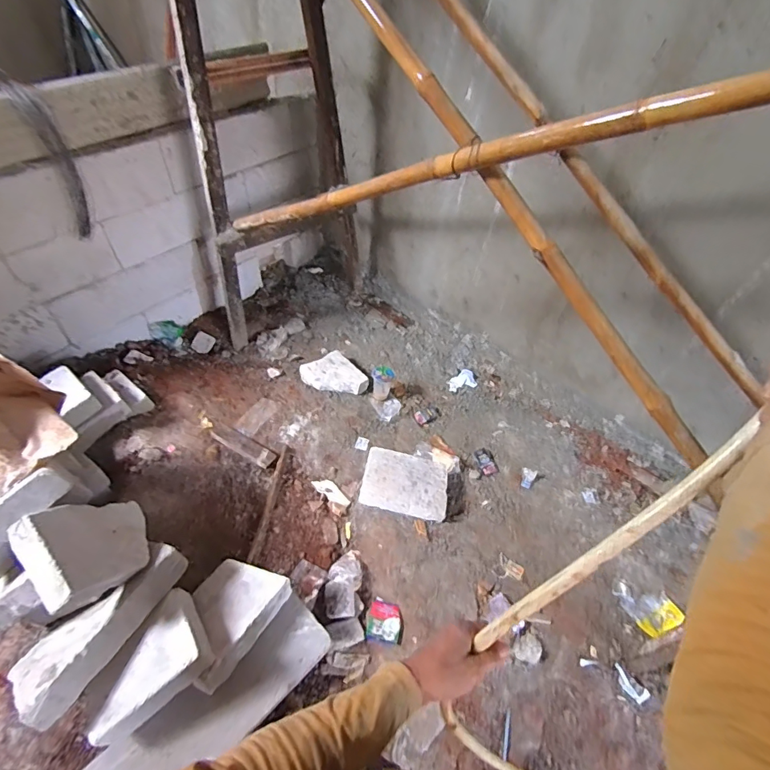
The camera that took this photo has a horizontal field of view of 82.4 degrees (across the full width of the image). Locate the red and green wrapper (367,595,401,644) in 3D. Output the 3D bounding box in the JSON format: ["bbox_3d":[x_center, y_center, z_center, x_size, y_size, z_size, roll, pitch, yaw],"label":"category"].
[{"bbox_3d":[-0.004,0.704,1.318,0.097,0.031,0.119,9,49,2],"label":"red and green wrapper"}]

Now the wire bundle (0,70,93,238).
[{"bbox_3d":[-0.987,-0.657,1.334,0.091,0.403,0.091,-23,56,-24],"label":"wire bundle"}]

